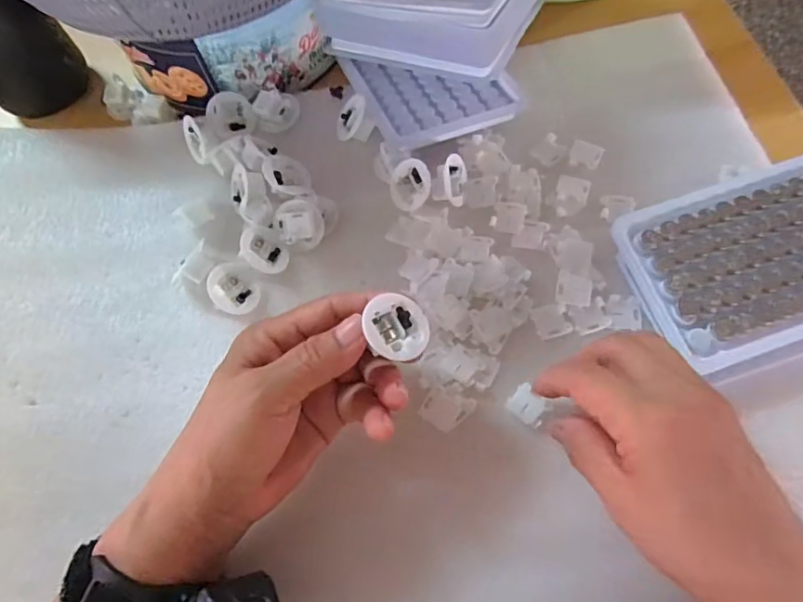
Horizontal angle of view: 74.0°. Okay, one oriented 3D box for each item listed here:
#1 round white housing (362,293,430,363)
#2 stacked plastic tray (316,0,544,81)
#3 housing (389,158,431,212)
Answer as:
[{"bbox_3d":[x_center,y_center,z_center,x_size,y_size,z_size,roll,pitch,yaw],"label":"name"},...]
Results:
[{"bbox_3d":[-0.003,0.014,0.251,0.029,0.012,0.033,13,59,-18],"label":"round white housing"},{"bbox_3d":[0.018,-0.203,0.349,0.132,0.050,0.101,26,72,12],"label":"stacked plastic tray"},{"bbox_3d":[0.005,-0.075,0.343,0.033,0.005,0.032,2,92,42],"label":"housing"}]

